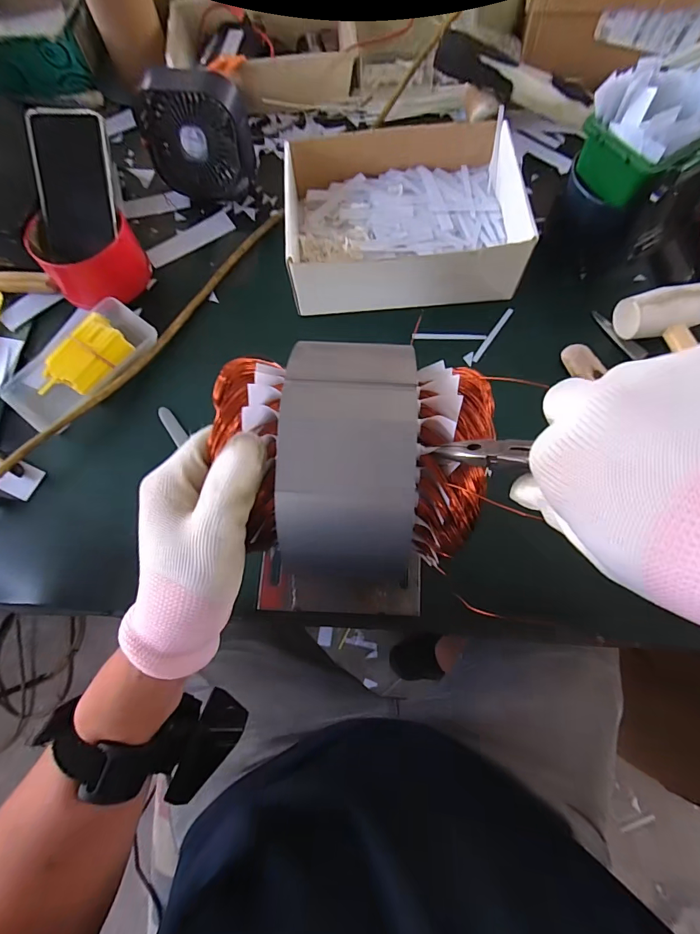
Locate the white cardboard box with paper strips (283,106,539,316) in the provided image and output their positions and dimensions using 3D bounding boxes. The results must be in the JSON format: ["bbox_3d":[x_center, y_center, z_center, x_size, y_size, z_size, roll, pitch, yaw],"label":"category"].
[{"bbox_3d":[0.056,-0.271,0.471,0.246,0.080,0.201,-4,72,0],"label":"white cardboard box with paper strips"}]

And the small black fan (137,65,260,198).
[{"bbox_3d":[-0.176,-0.388,0.504,0.121,0.118,0.046,9,53,1],"label":"small black fan"}]

